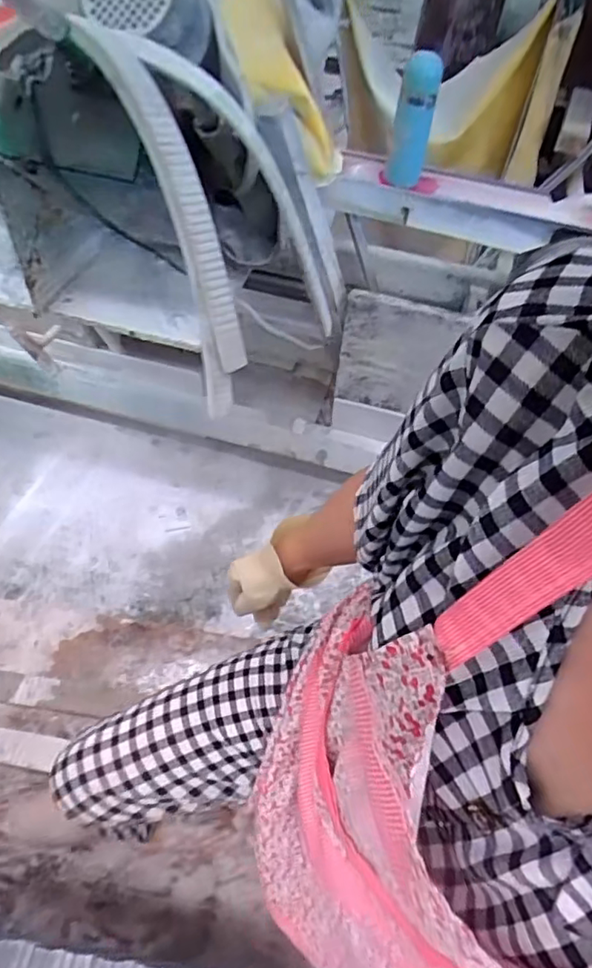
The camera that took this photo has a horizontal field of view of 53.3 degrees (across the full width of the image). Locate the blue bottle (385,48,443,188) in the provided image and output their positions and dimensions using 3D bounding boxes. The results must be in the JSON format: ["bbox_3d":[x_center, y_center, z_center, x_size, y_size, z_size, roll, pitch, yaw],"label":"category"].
[{"bbox_3d":[0.213,-0.655,1.074,0.071,0.231,0.057,10,49,4],"label":"blue bottle"}]

